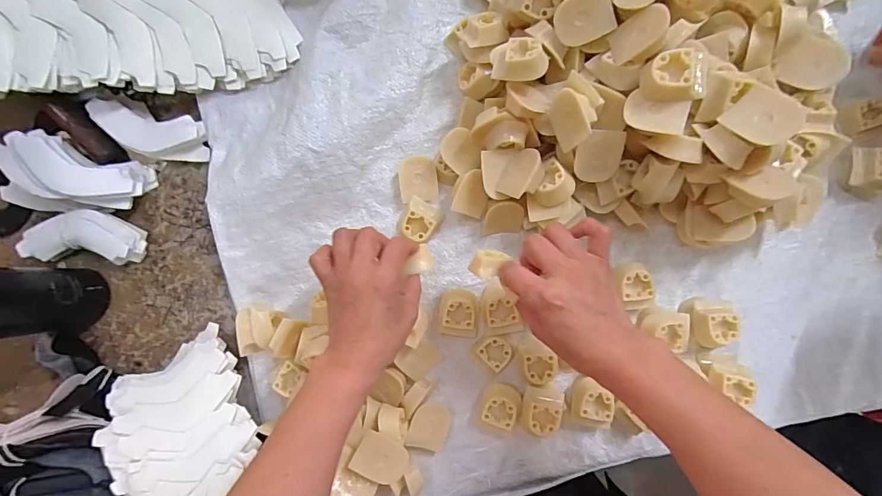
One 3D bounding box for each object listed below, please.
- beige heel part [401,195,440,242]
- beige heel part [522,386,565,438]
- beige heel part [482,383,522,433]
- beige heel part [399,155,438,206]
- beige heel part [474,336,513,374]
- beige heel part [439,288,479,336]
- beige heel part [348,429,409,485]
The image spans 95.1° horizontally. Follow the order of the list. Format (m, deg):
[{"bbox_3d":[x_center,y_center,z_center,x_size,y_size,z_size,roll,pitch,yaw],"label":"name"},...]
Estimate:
[{"bbox_3d":[-0.021,-0.029,0.424,0.031,0.021,0.044,15,89,3],"label":"beige heel part"},{"bbox_3d":[0.100,0.160,0.403,0.038,0.031,0.040,16,89,3],"label":"beige heel part"},{"bbox_3d":[0.061,0.157,0.405,0.035,0.031,0.039,15,89,3],"label":"beige heel part"},{"bbox_3d":[-0.023,-0.071,0.427,0.039,0.017,0.048,-3,88,2],"label":"beige heel part"},{"bbox_3d":[0.055,0.107,0.418,0.034,0.016,0.031,44,90,3],"label":"beige heel part"},{"bbox_3d":[0.018,0.066,0.414,0.037,0.033,0.049,1,88,2],"label":"beige heel part"},{"bbox_3d":[-0.053,0.190,0.362,0.048,0.012,0.037,27,74,-5],"label":"beige heel part"}]

